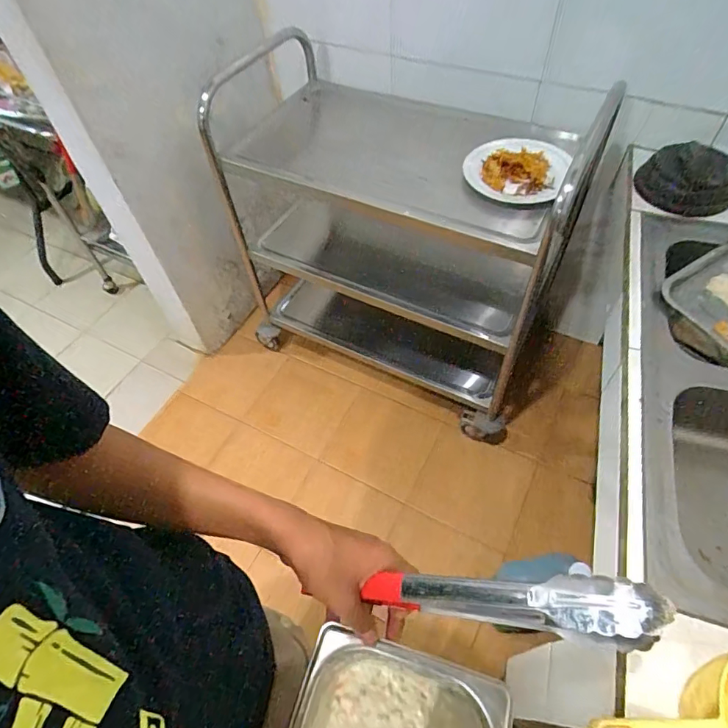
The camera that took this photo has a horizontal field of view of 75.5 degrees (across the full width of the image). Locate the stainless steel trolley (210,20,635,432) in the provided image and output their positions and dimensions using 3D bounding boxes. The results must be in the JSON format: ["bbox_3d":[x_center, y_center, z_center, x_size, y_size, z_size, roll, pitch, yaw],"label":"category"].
[{"bbox_3d":[0.071,-0.332,1.327,0.944,0.719,0.543,29,61,22],"label":"stainless steel trolley"}]

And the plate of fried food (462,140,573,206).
[{"bbox_3d":[0.316,-0.410,0.981,0.202,0.053,0.218,-2,54,2],"label":"plate of fried food"}]

